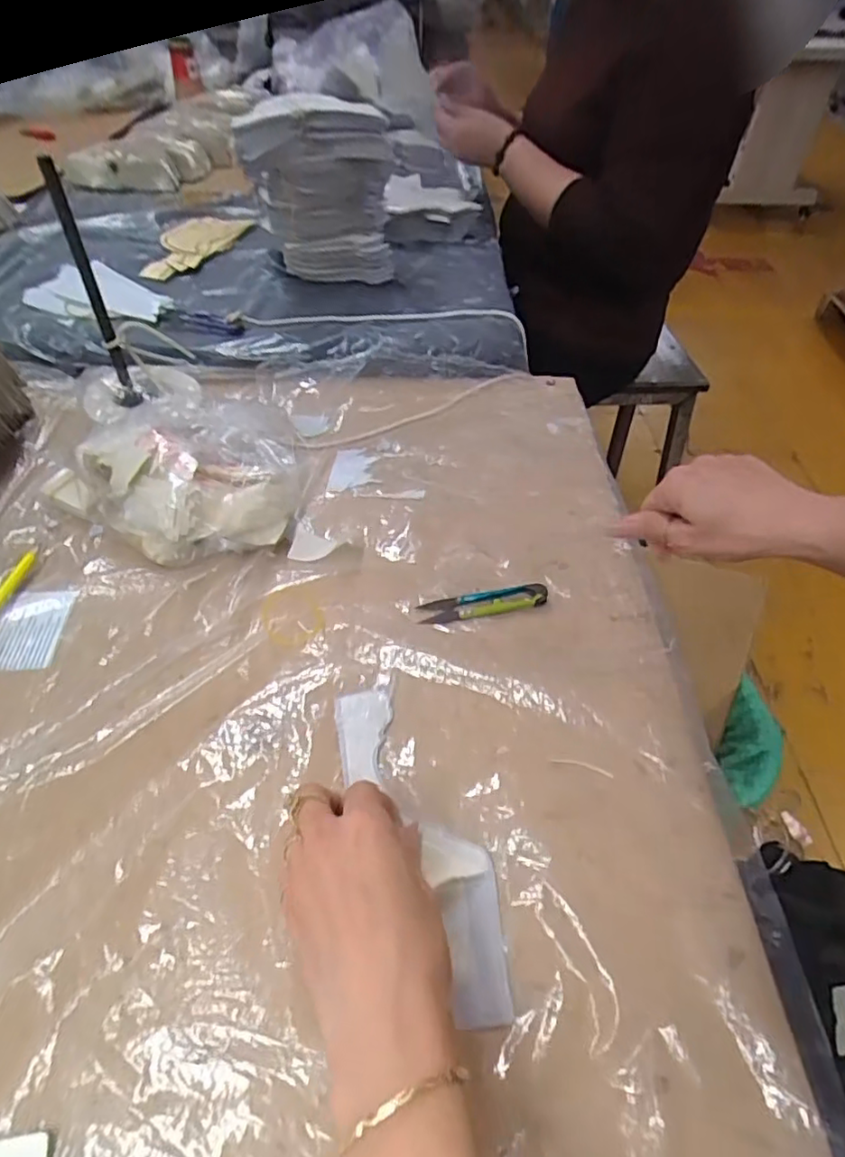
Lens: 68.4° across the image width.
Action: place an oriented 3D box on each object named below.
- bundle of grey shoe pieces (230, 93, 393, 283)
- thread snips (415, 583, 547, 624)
[{"bbox_3d":[-0.122,-0.463,0.754,0.162,0.175,0.110,-3,48,-5],"label":"bundle of grey shoe pieces"},{"bbox_3d":[0.046,0.018,0.466,0.095,0.007,0.024,-7,49,-8],"label":"thread snips"}]

